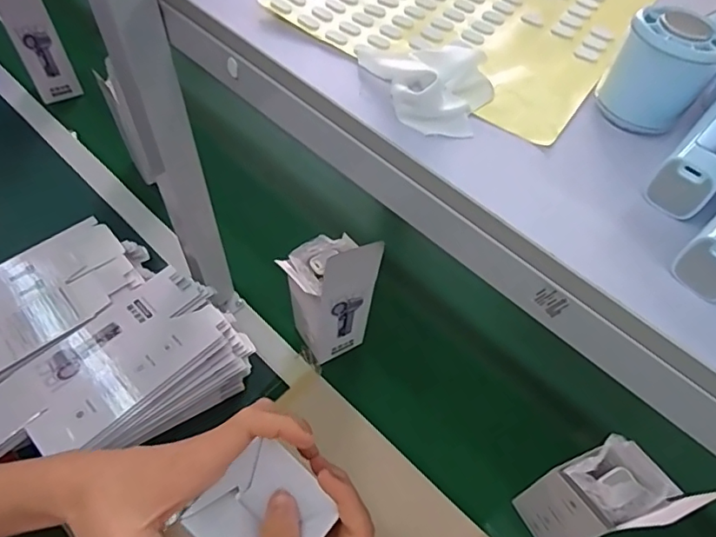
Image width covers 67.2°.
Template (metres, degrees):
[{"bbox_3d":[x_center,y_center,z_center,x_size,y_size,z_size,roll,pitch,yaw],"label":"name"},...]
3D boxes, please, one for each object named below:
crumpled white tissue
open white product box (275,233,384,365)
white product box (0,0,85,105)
[{"bbox_3d":[0.043,-0.125,0.354,0.090,0.026,0.077,8,56,2],"label":"crumpled white tissue"},{"bbox_3d":[-0.036,0.030,0.692,0.091,0.243,0.083,-26,62,-20],"label":"open white product box"},{"bbox_3d":[-0.579,-0.407,0.959,0.097,0.247,0.017,2,53,-1],"label":"white product box"}]

